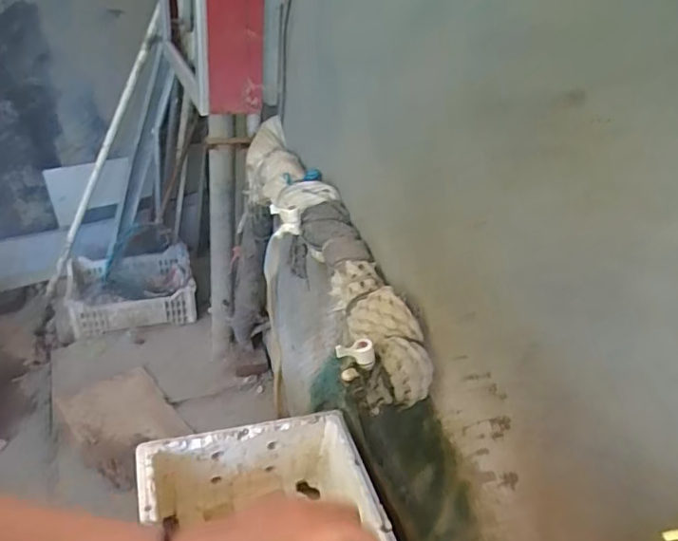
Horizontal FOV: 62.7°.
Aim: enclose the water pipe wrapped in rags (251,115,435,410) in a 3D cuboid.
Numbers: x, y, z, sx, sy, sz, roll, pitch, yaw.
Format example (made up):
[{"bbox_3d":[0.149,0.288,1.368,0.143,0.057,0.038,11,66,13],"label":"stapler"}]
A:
[{"bbox_3d":[-0.075,-0.091,1.225,0.159,0.141,0.960,-8,36,-21],"label":"water pipe wrapped in rags"}]

